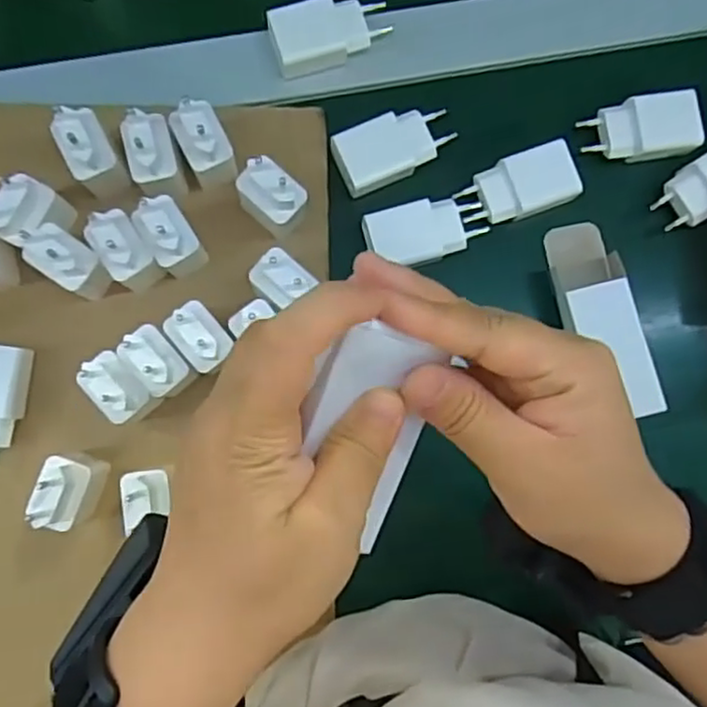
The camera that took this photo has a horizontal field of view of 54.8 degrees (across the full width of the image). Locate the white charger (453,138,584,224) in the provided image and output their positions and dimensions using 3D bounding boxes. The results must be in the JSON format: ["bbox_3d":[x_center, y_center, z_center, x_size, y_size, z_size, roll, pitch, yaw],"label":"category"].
[{"bbox_3d":[0.111,-0.112,0.456,0.074,0.019,0.040,-20,88,-5],"label":"white charger"}]

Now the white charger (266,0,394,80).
[{"bbox_3d":[-0.015,-0.214,0.457,0.079,0.023,0.040,-18,88,-5],"label":"white charger"}]

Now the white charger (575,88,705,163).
[{"bbox_3d":[0.198,-0.153,0.467,0.073,0.023,0.040,-8,87,-4],"label":"white charger"}]

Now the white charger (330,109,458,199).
[{"bbox_3d":[0.026,-0.137,0.455,0.079,0.019,0.041,-25,88,-5],"label":"white charger"}]

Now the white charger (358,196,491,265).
[{"bbox_3d":[0.049,-0.080,0.451,0.083,0.020,0.040,-14,88,-5],"label":"white charger"}]

